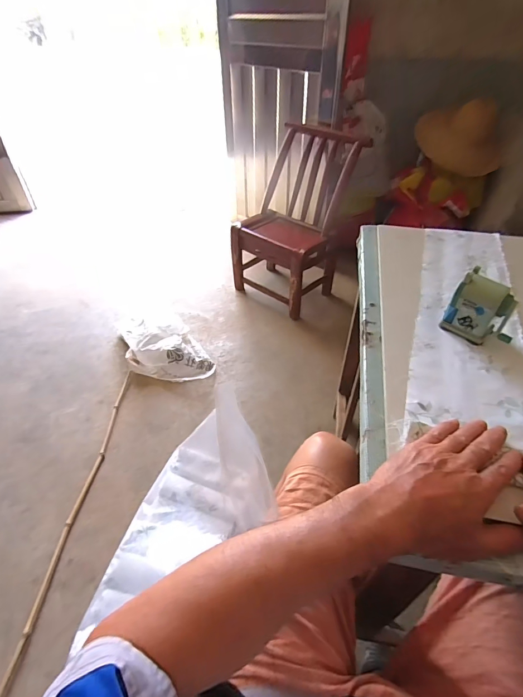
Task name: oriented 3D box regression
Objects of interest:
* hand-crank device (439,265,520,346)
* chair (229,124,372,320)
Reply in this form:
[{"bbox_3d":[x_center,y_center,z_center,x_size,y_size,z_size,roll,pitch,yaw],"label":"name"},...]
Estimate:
[{"bbox_3d":[0.293,-0.052,0.486,0.081,0.078,0.046,24,49,25],"label":"hand-crank device"},{"bbox_3d":[0.138,-0.506,1.523,0.405,0.598,0.428,34,54,30],"label":"chair"}]

